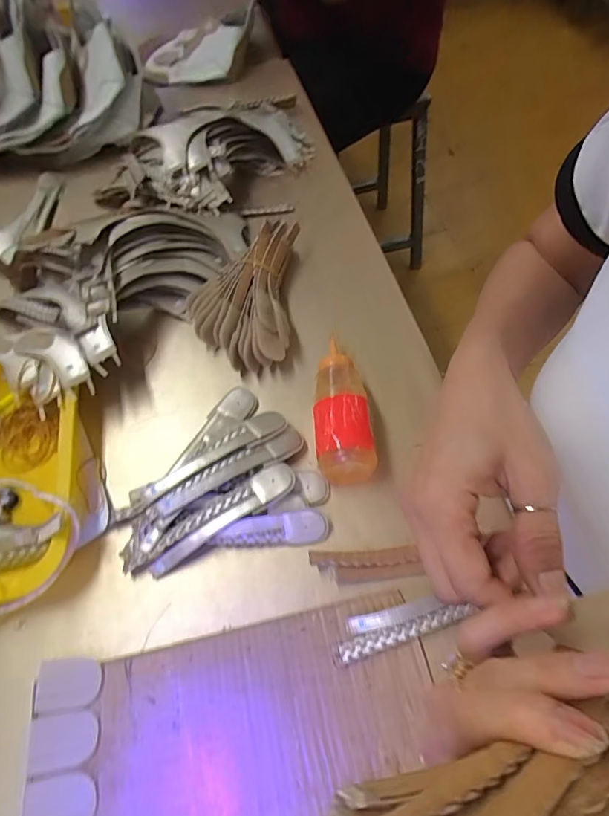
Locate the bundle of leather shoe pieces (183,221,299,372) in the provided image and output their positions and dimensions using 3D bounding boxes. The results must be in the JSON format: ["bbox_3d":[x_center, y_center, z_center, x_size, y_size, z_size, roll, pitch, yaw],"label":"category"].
[{"bbox_3d":[-0.067,-0.125,0.494,0.110,0.043,0.181,3,61,5],"label":"bundle of leather shoe pieces"}]

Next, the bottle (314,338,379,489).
[{"bbox_3d":[0.032,0.001,0.415,0.050,0.049,0.129,-5,61,1],"label":"bottle"}]

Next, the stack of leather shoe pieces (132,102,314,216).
[{"bbox_3d":[-0.108,-0.331,0.591,0.246,0.078,0.173,-33,64,-14],"label":"stack of leather shoe pieces"}]

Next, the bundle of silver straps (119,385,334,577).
[{"bbox_3d":[-0.078,0.055,0.404,0.172,0.032,0.147,-12,61,-3],"label":"bundle of silver straps"}]

